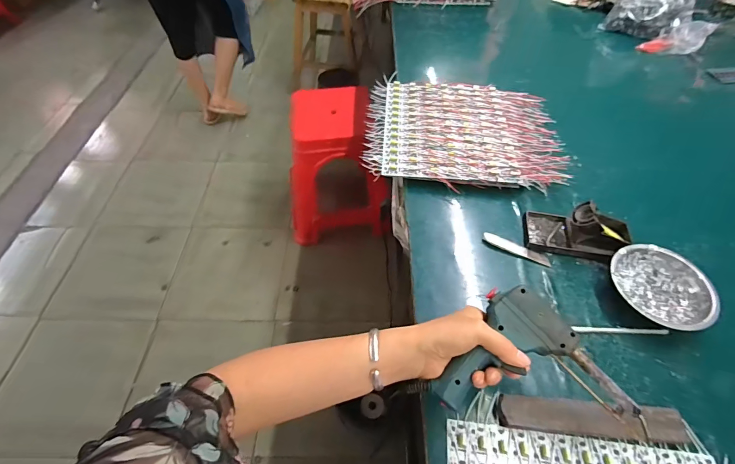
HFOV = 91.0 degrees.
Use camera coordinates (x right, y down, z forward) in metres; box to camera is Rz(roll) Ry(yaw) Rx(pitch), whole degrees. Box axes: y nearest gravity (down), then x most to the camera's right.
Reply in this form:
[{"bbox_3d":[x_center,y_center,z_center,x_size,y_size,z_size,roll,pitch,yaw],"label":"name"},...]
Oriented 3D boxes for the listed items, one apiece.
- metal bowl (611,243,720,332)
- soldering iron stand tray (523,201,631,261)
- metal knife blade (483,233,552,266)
[{"bbox_3d":[0.398,0.078,0.497,0.114,0.033,0.125,0,53,0],"label":"metal bowl"},{"bbox_3d":[0.321,-0.006,0.545,0.146,0.059,0.084,11,54,8],"label":"soldering iron stand tray"},{"bbox_3d":[0.229,0.026,0.556,0.100,0.004,0.021,24,57,16],"label":"metal knife blade"}]

